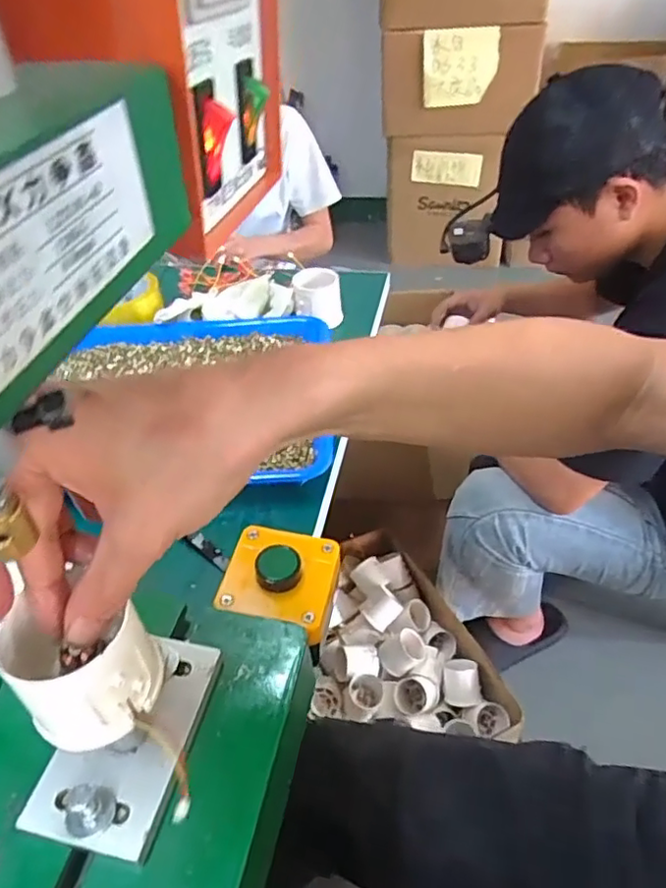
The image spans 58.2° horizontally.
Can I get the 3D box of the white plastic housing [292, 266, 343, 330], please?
[{"bbox_3d":[-0.017,-0.167,0.688,0.055,0.060,0.049,-3,41,2],"label":"white plastic housing"}]

